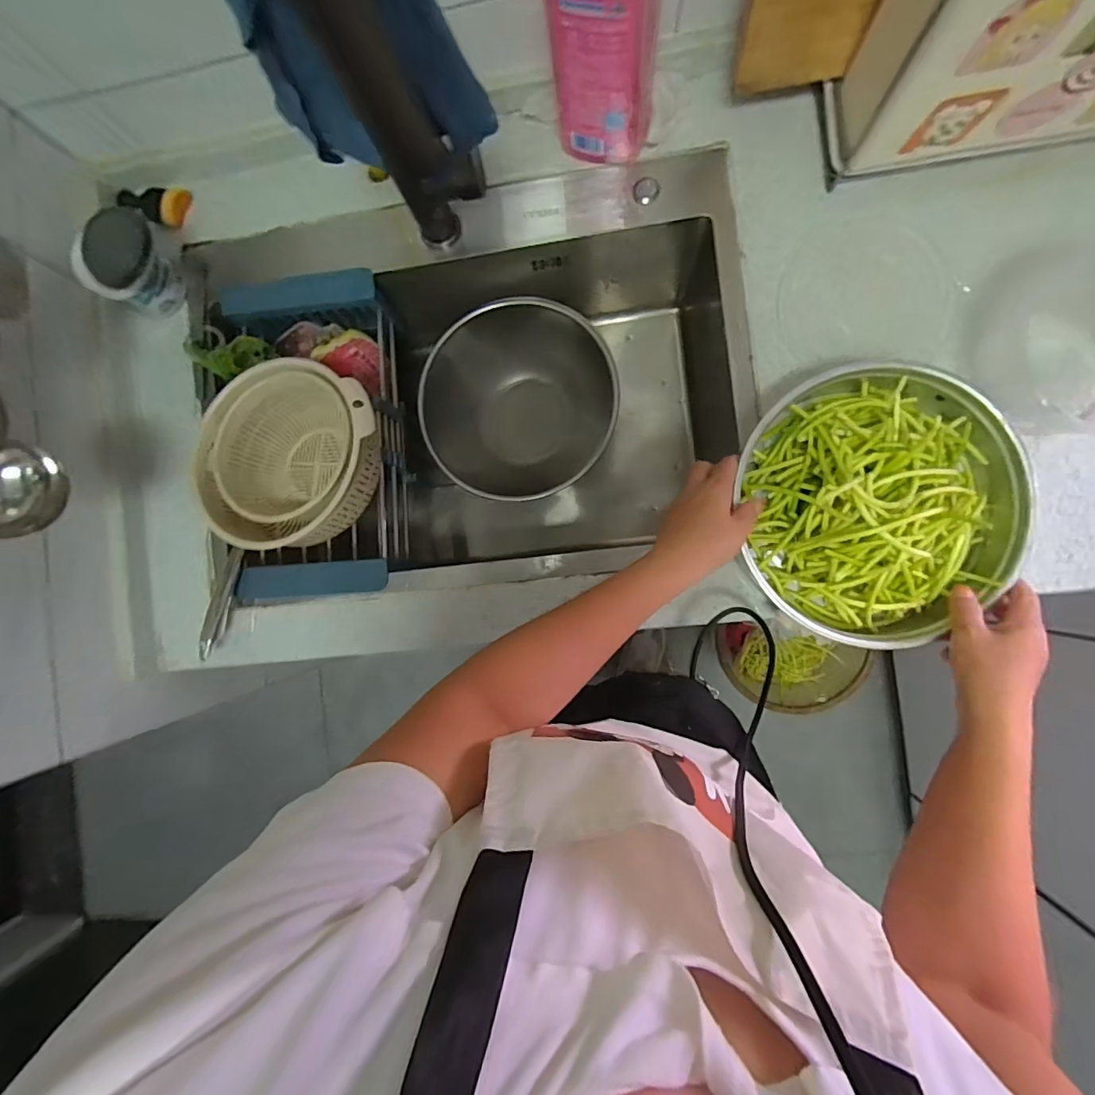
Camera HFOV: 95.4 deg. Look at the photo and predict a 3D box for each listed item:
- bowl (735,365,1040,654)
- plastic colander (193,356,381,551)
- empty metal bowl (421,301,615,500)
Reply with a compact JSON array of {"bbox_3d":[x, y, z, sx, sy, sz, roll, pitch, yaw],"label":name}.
[{"bbox_3d":[0.312,-0.039,0.472,0.241,0.082,0.250,0,92,8],"label":"bowl"},{"bbox_3d":[-0.285,-0.100,0.562,0.206,0.104,0.191,1,89,6],"label":"plastic colander"},{"bbox_3d":[-0.032,-0.189,0.695,0.250,0.127,0.226,-8,88,6],"label":"empty metal bowl"}]

